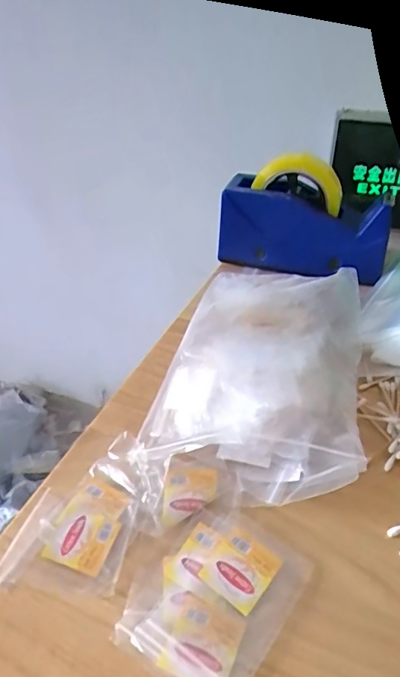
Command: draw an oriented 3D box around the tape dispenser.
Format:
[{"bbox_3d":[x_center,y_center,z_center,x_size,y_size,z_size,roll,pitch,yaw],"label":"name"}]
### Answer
[{"bbox_3d":[0.121,-0.138,0.579,0.201,0.121,0.073,14,40,18],"label":"tape dispenser"}]

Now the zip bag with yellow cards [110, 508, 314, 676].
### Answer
[{"bbox_3d":[0.010,0.159,0.307,0.087,0.007,0.108,25,45,29],"label":"zip bag with yellow cards"}]

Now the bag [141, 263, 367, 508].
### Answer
[{"bbox_3d":[0.063,0.014,0.454,0.167,0.052,0.285,10,39,13],"label":"bag"}]

